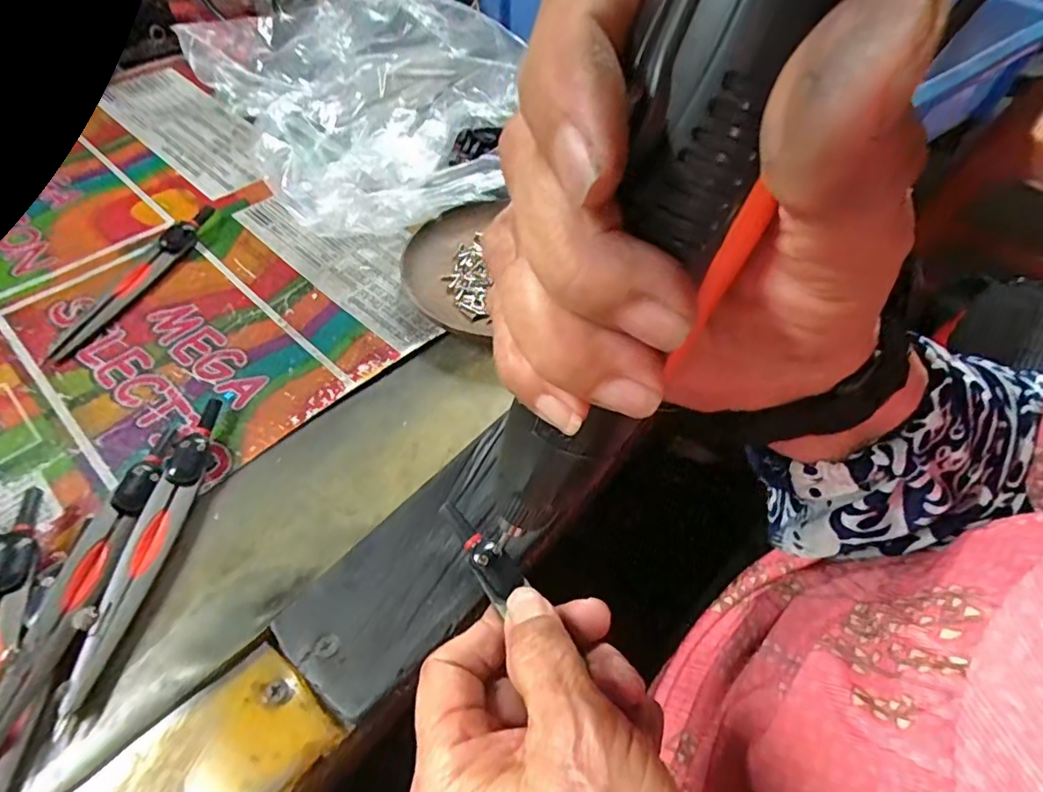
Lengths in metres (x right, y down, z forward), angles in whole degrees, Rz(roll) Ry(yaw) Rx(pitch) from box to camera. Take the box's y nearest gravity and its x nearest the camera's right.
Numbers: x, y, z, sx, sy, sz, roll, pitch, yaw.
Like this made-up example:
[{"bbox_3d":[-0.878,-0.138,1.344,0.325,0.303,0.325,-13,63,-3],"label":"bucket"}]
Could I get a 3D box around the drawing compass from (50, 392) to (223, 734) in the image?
[{"bbox_3d":[-0.145,0.055,0.218,0.014,0.011,0.128,6,51,2],"label":"drawing compass"}]

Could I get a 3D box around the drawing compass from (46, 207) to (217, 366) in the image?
[{"bbox_3d":[-0.213,-0.068,0.311,0.014,0.014,0.122,17,52,11],"label":"drawing compass"}]

